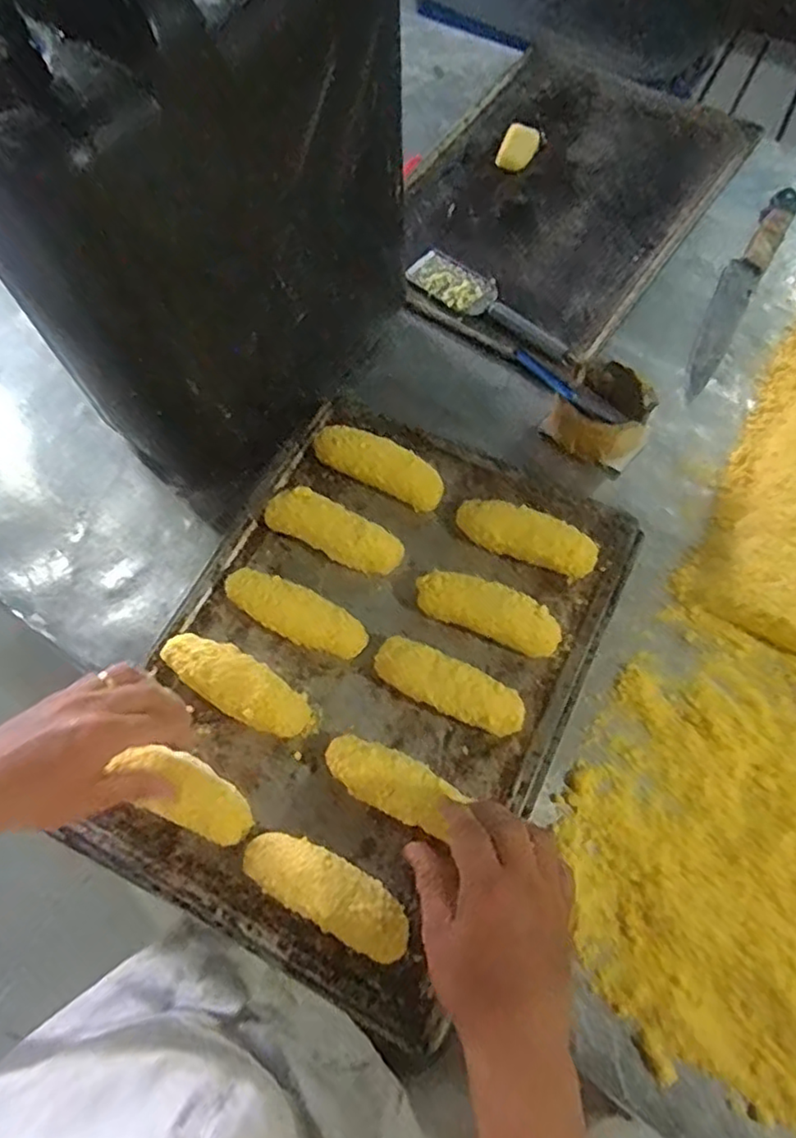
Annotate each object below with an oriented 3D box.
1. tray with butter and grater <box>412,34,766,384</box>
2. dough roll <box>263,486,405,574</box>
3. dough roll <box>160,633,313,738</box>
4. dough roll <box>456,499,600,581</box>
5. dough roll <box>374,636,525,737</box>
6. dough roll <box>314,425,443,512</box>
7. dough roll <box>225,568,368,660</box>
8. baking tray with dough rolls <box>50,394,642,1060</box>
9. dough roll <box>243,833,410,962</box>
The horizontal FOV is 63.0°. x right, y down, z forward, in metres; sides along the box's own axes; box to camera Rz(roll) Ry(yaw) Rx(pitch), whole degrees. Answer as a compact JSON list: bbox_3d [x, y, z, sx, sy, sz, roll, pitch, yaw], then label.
[{"bbox_3d":[0.189,-0.466,0.794,0.334,0.033,0.476,34,71,16],"label":"tray with butter and grater"},{"bbox_3d":[-0.060,-0.033,0.597,0.130,0.039,0.044,25,69,13],"label":"dough roll"},{"bbox_3d":[-0.133,0.094,0.533,0.129,0.040,0.045,32,70,15],"label":"dough roll"},{"bbox_3d":[0.116,-0.029,0.588,0.127,0.037,0.037,21,68,11],"label":"dough roll"},{"bbox_3d":[0.041,0.096,0.528,0.125,0.036,0.041,25,68,13],"label":"dough roll"},{"bbox_3d":[-0.017,-0.099,0.619,0.129,0.031,0.039,26,68,-2],"label":"dough roll"},{"bbox_3d":[-0.090,0.039,0.560,0.132,0.034,0.042,24,68,12],"label":"dough roll"},{"bbox_3d":[-0.025,0.072,0.546,0.334,0.049,0.463,25,69,13],"label":"baking tray with dough rolls"},{"bbox_3d":[-0.049,0.230,0.466,0.125,0.038,0.044,25,69,13],"label":"dough roll"}]

